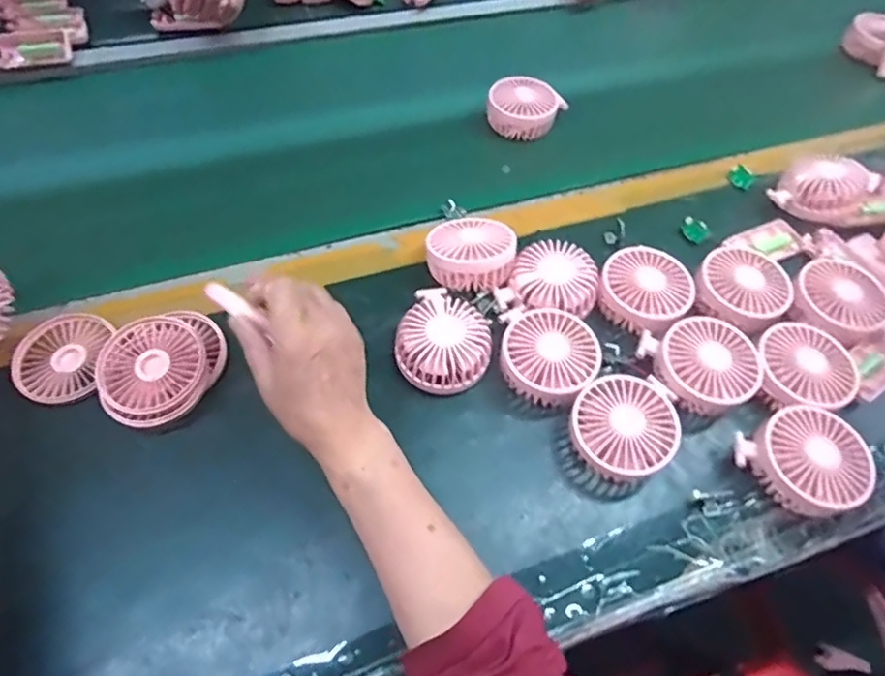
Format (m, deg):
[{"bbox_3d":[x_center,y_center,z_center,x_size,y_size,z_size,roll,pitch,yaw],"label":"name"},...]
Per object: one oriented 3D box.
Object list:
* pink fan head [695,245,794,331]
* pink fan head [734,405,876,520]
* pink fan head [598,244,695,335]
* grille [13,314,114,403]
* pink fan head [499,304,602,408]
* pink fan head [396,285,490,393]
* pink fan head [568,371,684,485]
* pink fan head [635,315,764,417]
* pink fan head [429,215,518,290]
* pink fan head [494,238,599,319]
[{"bbox_3d":[0.305,-0.050,0.591,0.085,0.032,0.086,2,56,-3],"label":"pink fan head"},{"bbox_3d":[0.310,0.109,0.498,0.093,0.044,0.086,2,56,-3],"label":"pink fan head"},{"bbox_3d":[0.204,-0.048,0.586,0.087,0.041,0.084,2,56,-3],"label":"pink fan head"},{"bbox_3d":[-0.348,0.018,0.535,0.079,0.016,0.089,-3,56,-6],"label":"grille"},{"bbox_3d":[0.098,0.020,0.547,0.085,0.048,0.096,10,56,3],"label":"pink fan head"},{"bbox_3d":[0.003,0.002,0.546,0.090,0.048,0.099,21,57,10],"label":"pink fan head"},{"bbox_3d":[0.162,0.078,0.513,0.106,0.044,0.086,-35,65,-24],"label":"pink fan head"},{"bbox_3d":[0.242,0.027,0.541,0.087,0.036,0.090,2,56,-3],"label":"pink fan head"},{"bbox_3d":[0.028,-0.088,0.589,0.087,0.042,0.087,10,50,16],"label":"pink fan head"},{"bbox_3d":[0.109,-0.056,0.582,0.093,0.039,0.081,21,57,10],"label":"pink fan head"}]

